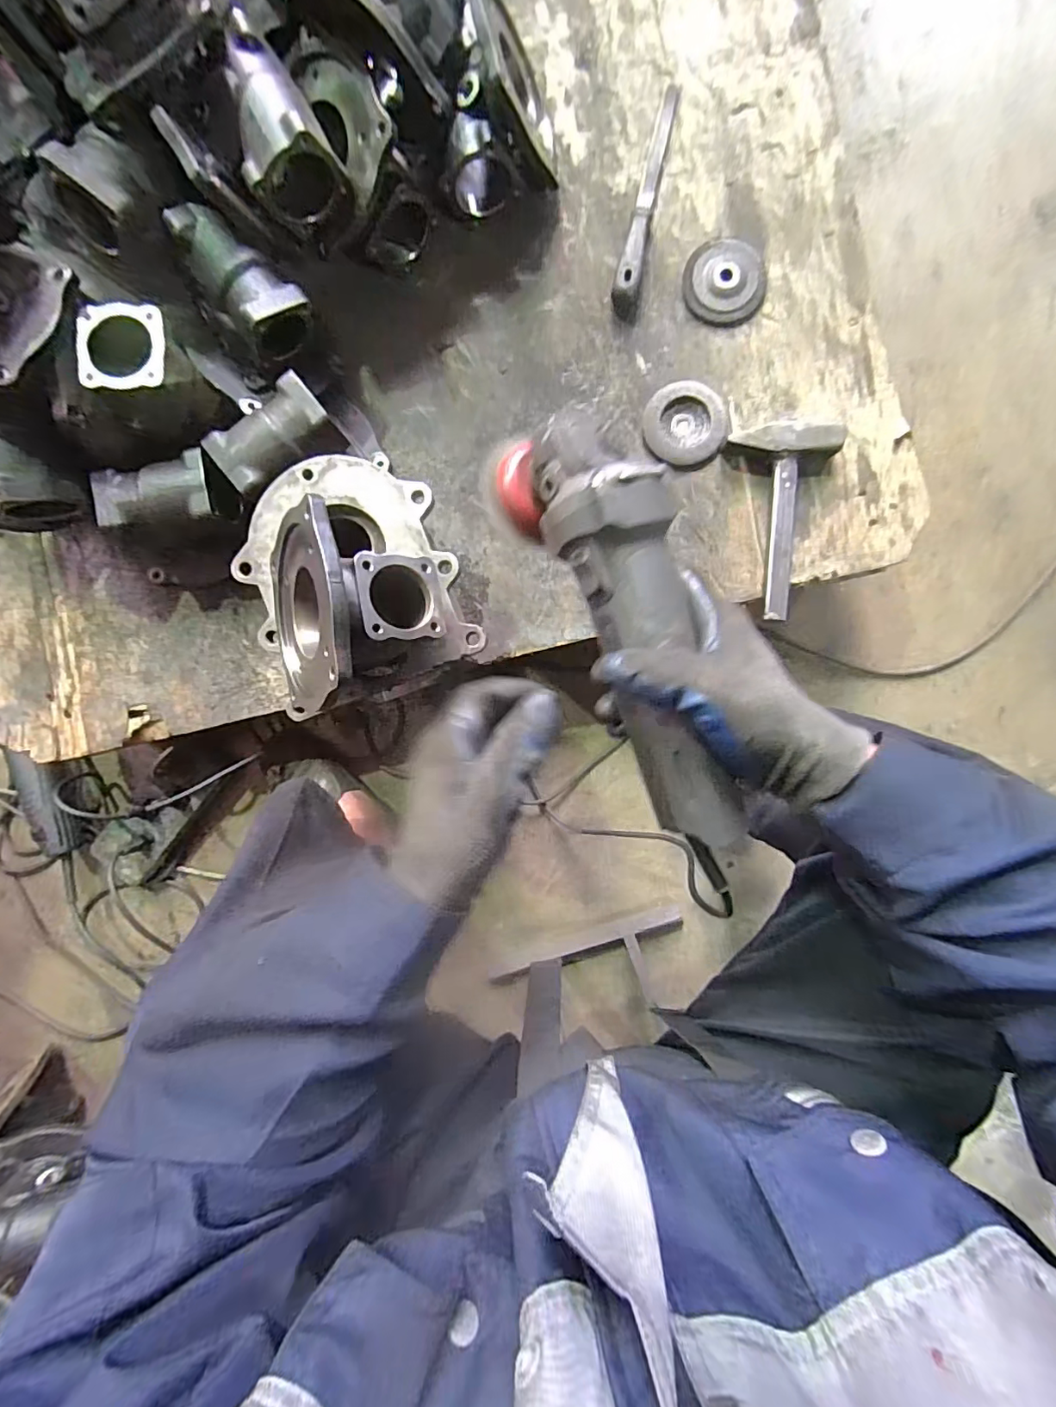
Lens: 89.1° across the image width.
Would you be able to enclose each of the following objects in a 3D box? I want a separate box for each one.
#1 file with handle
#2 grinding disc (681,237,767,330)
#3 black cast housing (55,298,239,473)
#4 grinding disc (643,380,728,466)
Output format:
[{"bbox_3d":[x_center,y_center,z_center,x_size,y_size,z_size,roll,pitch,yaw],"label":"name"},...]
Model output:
[{"bbox_3d":[0.143,-0.602,0.630,0.031,0.031,0.280,13,93,0],"label":"file with handle"},{"bbox_3d":[0.234,-0.499,0.632,0.097,0.018,0.093,0,93,1],"label":"grinding disc"},{"bbox_3d":[-0.394,-0.321,0.560,0.120,0.100,0.141,2,93,1],"label":"black cast housing"},{"bbox_3d":[0.188,-0.335,0.642,0.092,0.027,0.098,0,93,1],"label":"grinding disc"}]

